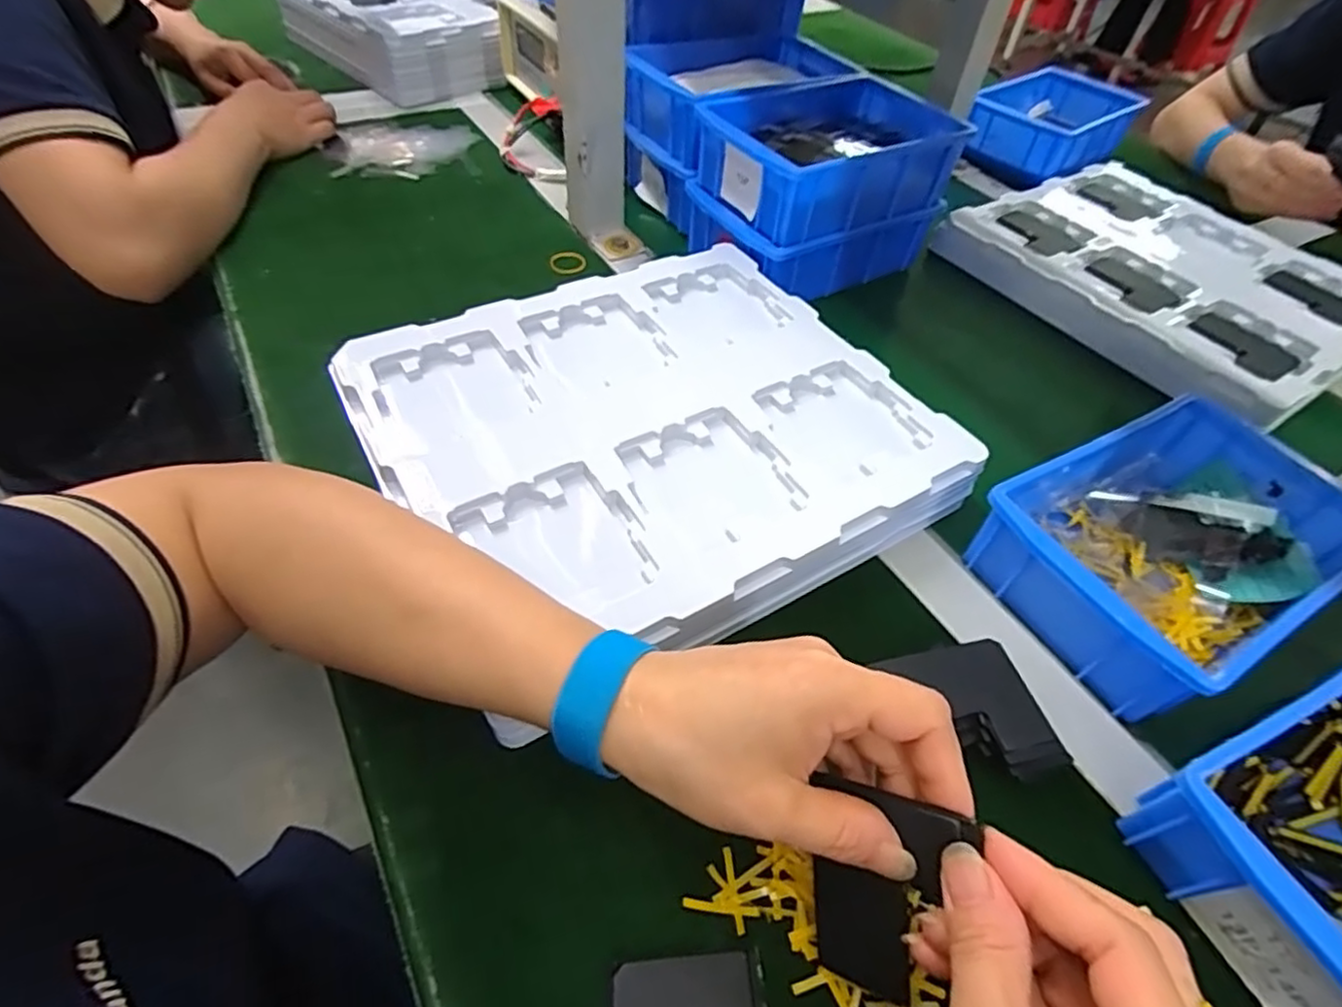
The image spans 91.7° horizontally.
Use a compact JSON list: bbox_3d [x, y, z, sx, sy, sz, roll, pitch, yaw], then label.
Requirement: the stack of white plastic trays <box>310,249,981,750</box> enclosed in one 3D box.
[{"bbox_3d":[-0.015,-0.047,0.425,0.322,0.043,0.287,-24,56,-22],"label":"stack of white plastic trays"}]

